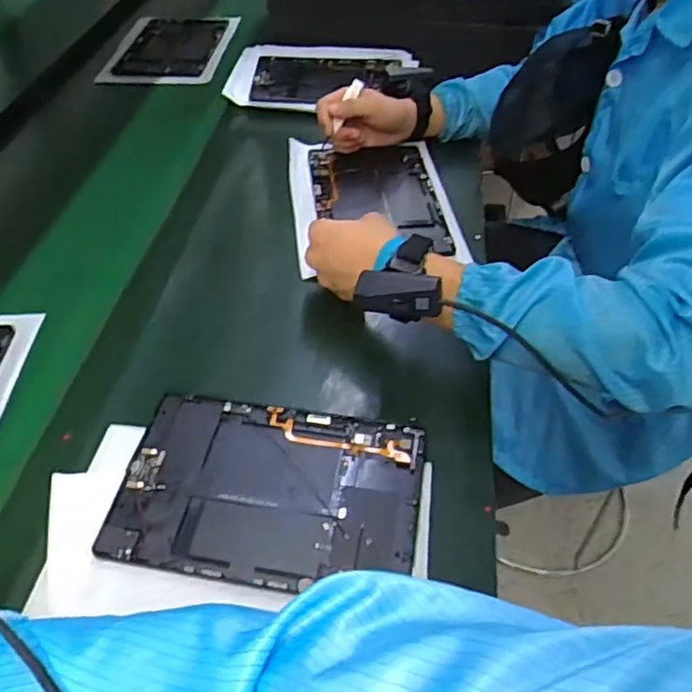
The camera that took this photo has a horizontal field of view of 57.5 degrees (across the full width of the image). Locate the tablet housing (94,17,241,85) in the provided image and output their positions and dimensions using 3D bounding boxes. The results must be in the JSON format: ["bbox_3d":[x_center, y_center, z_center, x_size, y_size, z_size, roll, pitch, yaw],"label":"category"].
[{"bbox_3d":[-0.313,-0.533,1.126,0.209,0.014,0.270,4,47,4],"label":"tablet housing"}]

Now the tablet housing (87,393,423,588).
[{"bbox_3d":[-0.060,0.114,0.505,0.233,0.011,0.153,7,47,7],"label":"tablet housing"}]

